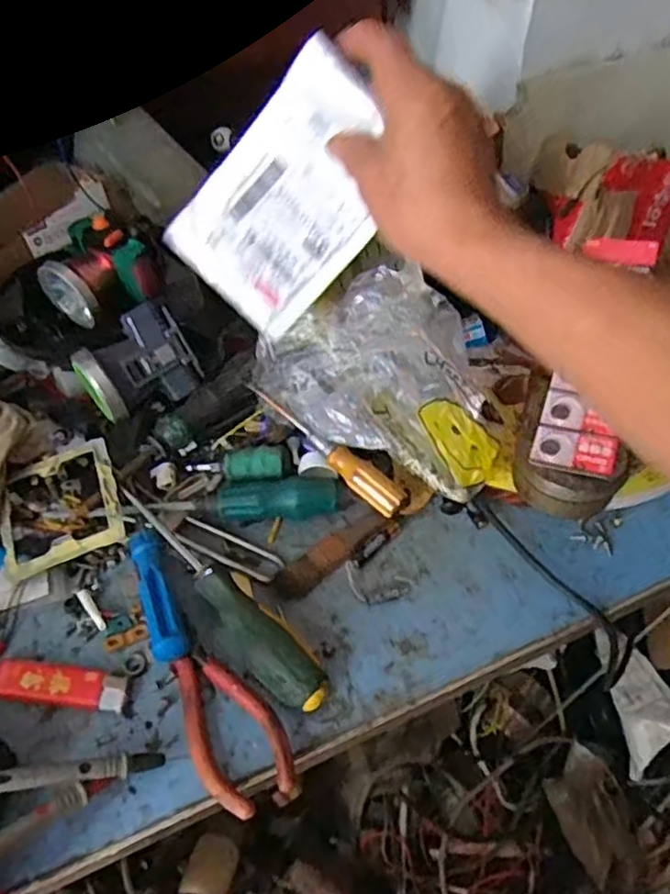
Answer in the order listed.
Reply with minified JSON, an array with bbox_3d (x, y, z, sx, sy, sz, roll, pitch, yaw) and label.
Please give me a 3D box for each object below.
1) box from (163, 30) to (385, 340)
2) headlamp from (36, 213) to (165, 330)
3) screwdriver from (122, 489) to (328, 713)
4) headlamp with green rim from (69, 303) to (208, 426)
[{"bbox_3d":[-0.028,-0.167,0.465,0.109,0.162,0.019,42,20,-9],"label":"box"},{"bbox_3d":[-0.179,-0.133,0.521,0.072,0.053,0.072,34,58,24],"label":"headlamp"},{"bbox_3d":[-0.077,0.097,0.433,0.186,0.031,0.028,37,59,25],"label":"screwdriver"},{"bbox_3d":[-0.144,-0.059,0.497,0.081,0.059,0.053,-32,58,-23],"label":"headlamp with green rim"}]

